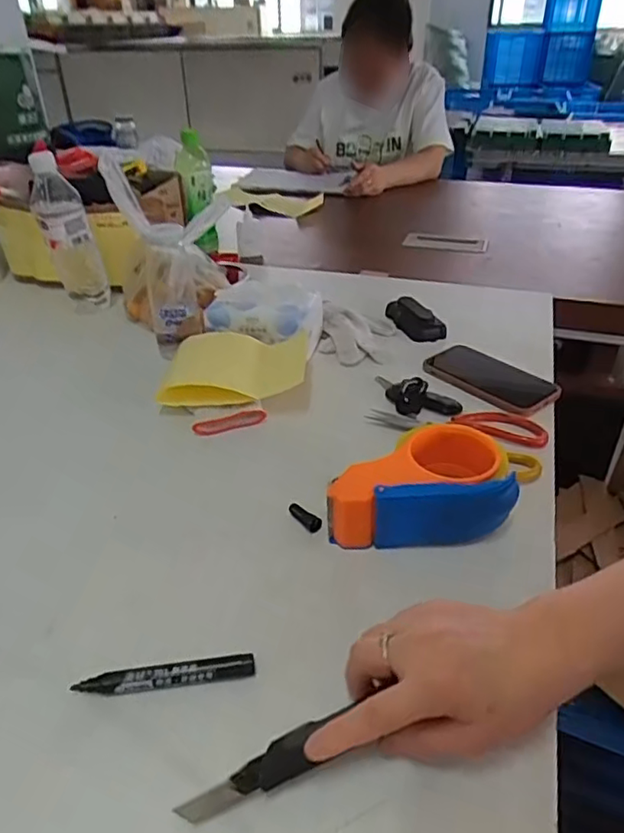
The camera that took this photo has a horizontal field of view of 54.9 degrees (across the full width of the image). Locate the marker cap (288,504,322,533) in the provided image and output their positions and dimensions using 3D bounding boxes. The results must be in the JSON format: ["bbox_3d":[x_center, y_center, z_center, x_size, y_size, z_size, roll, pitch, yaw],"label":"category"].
[{"bbox_3d":[-0.007,0.090,0.527,0.036,0.011,0.011,27,43,35],"label":"marker cap"}]

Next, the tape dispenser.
[{"bbox_3d":[0.088,0.055,0.522,0.161,0.057,0.091,-1,33,0],"label":"tape dispenser"}]

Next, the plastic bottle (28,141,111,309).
[{"bbox_3d":[-0.349,-0.259,0.867,0.076,0.217,0.084,-16,36,-21],"label":"plastic bottle"}]

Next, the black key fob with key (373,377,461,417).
[{"bbox_3d":[0.113,-0.026,0.679,0.109,0.019,0.052,19,39,28],"label":"black key fob with key"}]

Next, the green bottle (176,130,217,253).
[{"bbox_3d":[-0.204,-0.398,1.075,0.068,0.198,0.054,-23,39,-29],"label":"green bottle"}]

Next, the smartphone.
[{"bbox_3d":[0.210,-0.047,0.717,0.076,0.013,0.154,-27,41,-33],"label":"smartphone"}]

